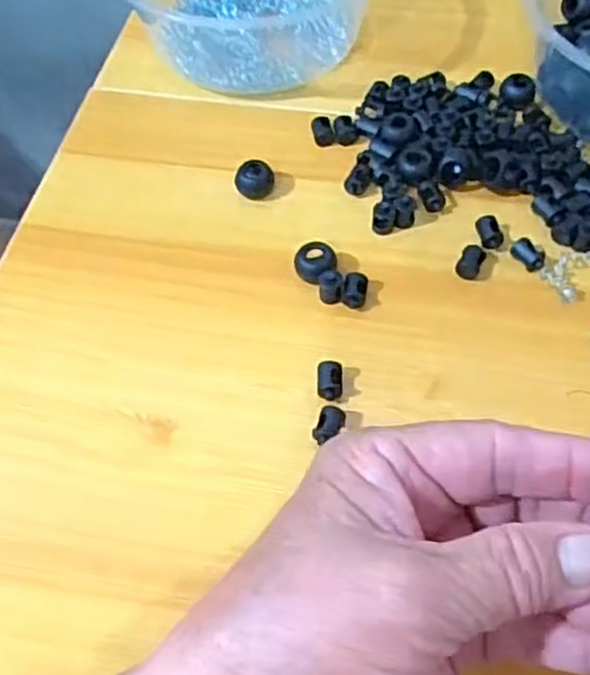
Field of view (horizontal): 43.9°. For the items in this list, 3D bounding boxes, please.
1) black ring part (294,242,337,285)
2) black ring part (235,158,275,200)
[{"bbox_3d":[0.009,-0.030,0.307,0.016,0.012,0.016,-1,56,1],"label":"black ring part"},{"bbox_3d":[-0.018,-0.072,0.334,0.017,0.011,0.014,-7,56,-3],"label":"black ring part"}]

